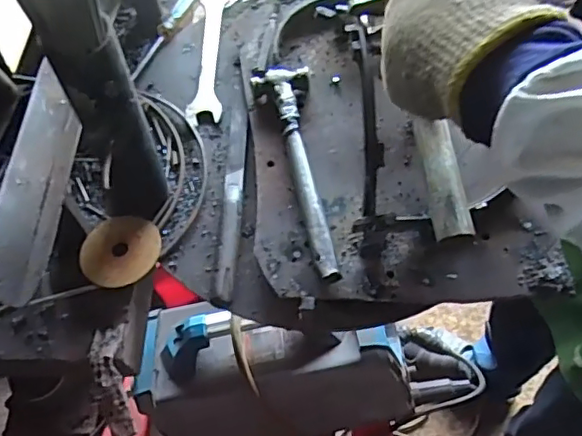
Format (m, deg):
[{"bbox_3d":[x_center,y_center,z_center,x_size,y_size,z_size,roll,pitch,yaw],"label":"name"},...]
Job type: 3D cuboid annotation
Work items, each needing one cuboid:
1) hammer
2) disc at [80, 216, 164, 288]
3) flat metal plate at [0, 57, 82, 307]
[{"bbox_3d":[0.015,-0.050,0.549,0.048,0.023,0.229,-11,60,-9],"label":"hammer"},{"bbox_3d":[-0.162,0.031,0.545,0.075,0.011,0.074,1,59,-2],"label":"disc"},{"bbox_3d":[-0.217,-0.037,0.495,0.050,0.006,0.233,22,50,-31],"label":"flat metal plate"}]

